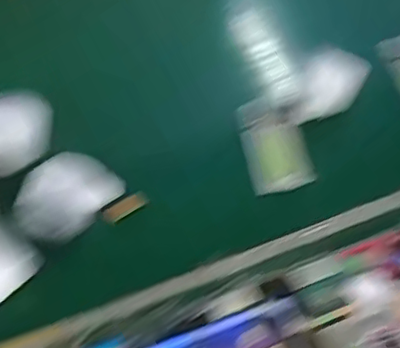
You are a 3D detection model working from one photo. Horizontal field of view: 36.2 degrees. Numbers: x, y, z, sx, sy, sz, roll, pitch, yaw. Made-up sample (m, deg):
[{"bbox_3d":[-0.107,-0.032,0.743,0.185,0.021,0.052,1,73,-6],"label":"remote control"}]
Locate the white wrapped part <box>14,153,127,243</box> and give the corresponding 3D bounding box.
[{"bbox_3d":[-0.123,0.019,0.556,0.088,0.028,0.067,-40,72,-20],"label":"white wrapped part"}]

